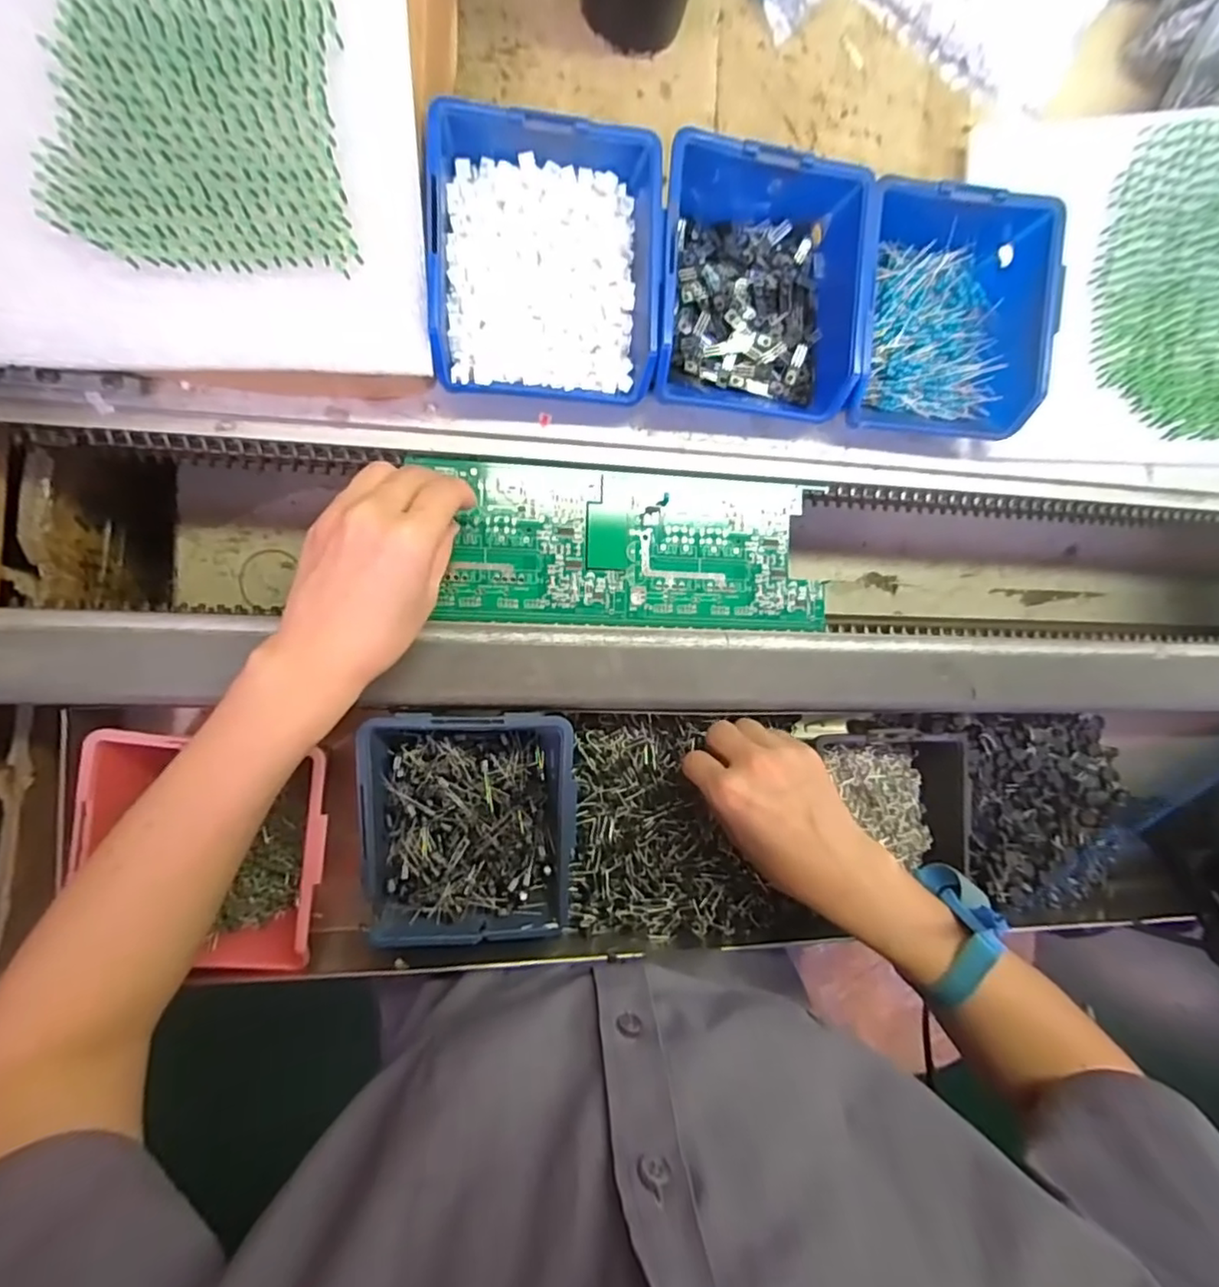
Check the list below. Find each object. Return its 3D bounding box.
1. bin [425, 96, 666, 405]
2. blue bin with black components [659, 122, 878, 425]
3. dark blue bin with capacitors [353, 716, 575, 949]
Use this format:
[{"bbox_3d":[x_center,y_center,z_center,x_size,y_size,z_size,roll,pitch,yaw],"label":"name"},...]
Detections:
[{"bbox_3d":[-0.034,-0.200,0.326,0.117,0.045,0.125,0,90,-10],"label":"bin"},{"bbox_3d":[0.085,-0.209,0.349,0.117,0.054,0.139,1,90,-10],"label":"blue bin with black components"},{"bbox_3d":[-0.083,0.111,0.366,0.120,0.049,0.139,1,90,-10],"label":"dark blue bin with capacitors"}]

